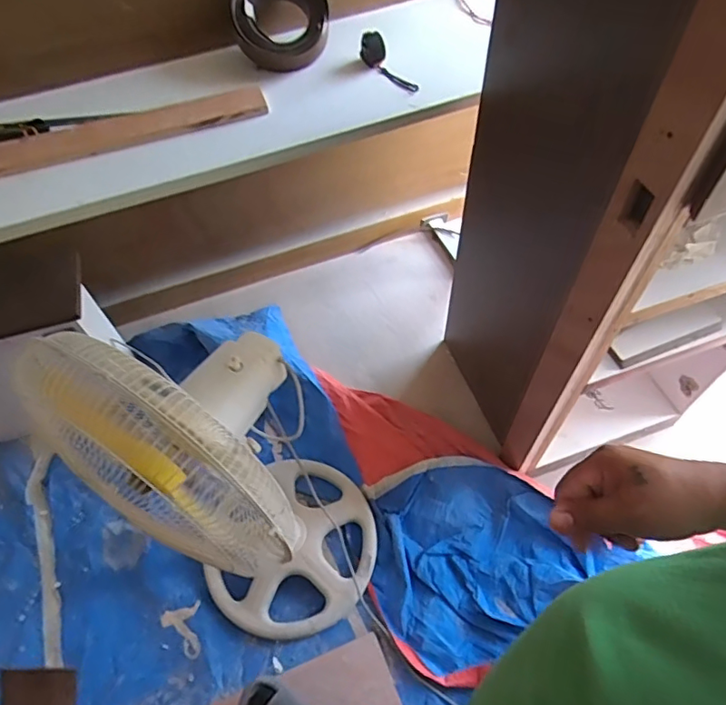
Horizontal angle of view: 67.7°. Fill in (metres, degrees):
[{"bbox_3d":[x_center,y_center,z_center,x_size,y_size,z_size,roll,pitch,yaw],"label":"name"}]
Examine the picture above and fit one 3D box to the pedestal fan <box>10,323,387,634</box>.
[{"bbox_3d":[-0.169,0.251,0.982,0.357,0.860,0.391,0,57,1],"label":"pedestal fan"}]

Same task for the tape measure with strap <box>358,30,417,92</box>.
[{"bbox_3d":[0.048,-0.587,1.098,0.041,0.060,0.172,-27,59,-14],"label":"tape measure with strap"}]

